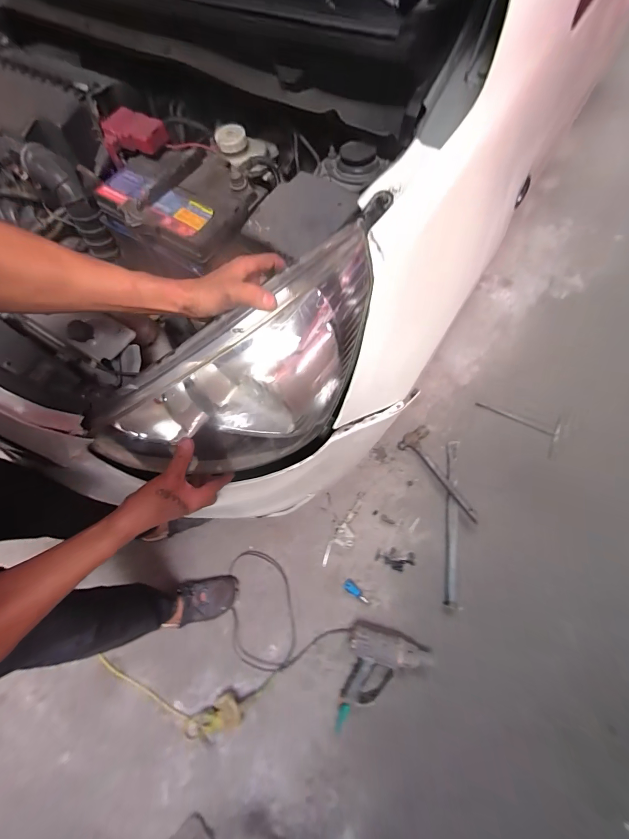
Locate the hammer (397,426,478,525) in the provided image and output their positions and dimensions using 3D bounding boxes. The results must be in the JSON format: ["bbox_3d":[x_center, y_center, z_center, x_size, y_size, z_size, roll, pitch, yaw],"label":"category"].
[{"bbox_3d":[0.458,0.173,1.091,0.125,0.074,0.354,-37,71,-10],"label":"hammer"}]

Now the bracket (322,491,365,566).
[{"bbox_3d":[0.111,0.364,1.045,0.064,0.016,0.264,29,74,14],"label":"bracket"}]

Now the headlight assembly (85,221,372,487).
[{"bbox_3d":[-0.099,-0.034,0.470,0.481,0.197,0.182,-32,75,22],"label":"headlight assembly"}]

